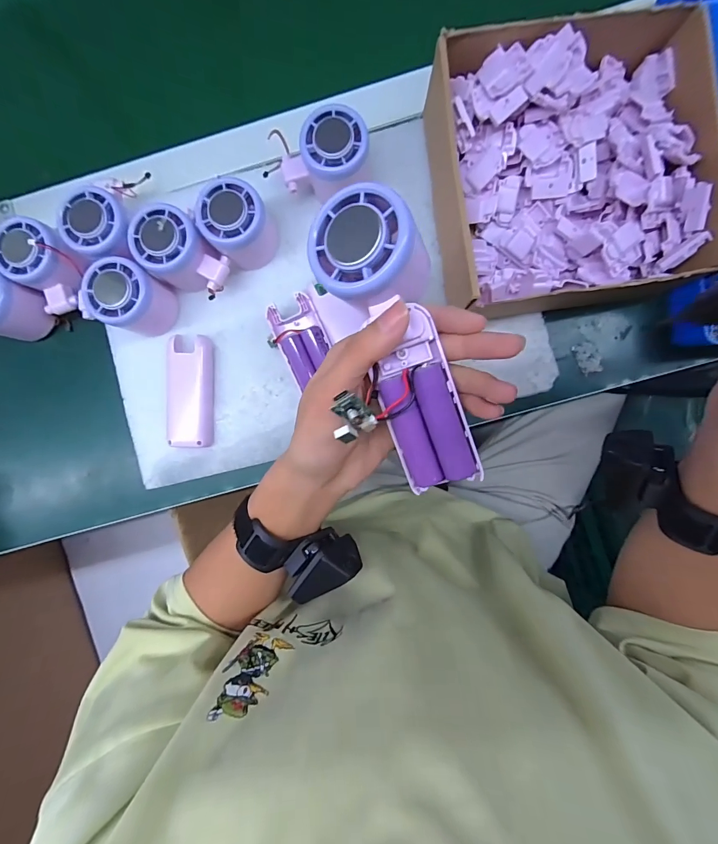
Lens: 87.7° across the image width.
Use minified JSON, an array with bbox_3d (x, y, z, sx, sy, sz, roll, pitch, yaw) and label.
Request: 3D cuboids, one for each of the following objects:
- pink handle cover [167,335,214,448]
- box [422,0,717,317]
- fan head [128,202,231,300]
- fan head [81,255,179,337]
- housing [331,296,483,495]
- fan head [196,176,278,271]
[{"bbox_3d":[-0.160,-0.028,0.355,0.040,0.014,0.102,1,91,3],"label":"pink handle cover"},{"bbox_3d":[0.167,-0.206,0.312,0.207,0.075,0.211,-7,91,3],"label":"box"},{"bbox_3d":[-0.152,-0.146,0.330,0.074,0.056,0.053,29,93,2],"label":"fan head"},{"bbox_3d":[-0.200,-0.108,0.328,0.051,0.050,0.053,0,91,3],"label":"fan head"},{"bbox_3d":[0.034,-0.014,0.210,0.043,0.018,0.107,-17,99,3],"label":"housing"},{"bbox_3d":[-0.104,-0.168,0.328,0.056,0.054,0.062,-29,90,3],"label":"fan head"}]

